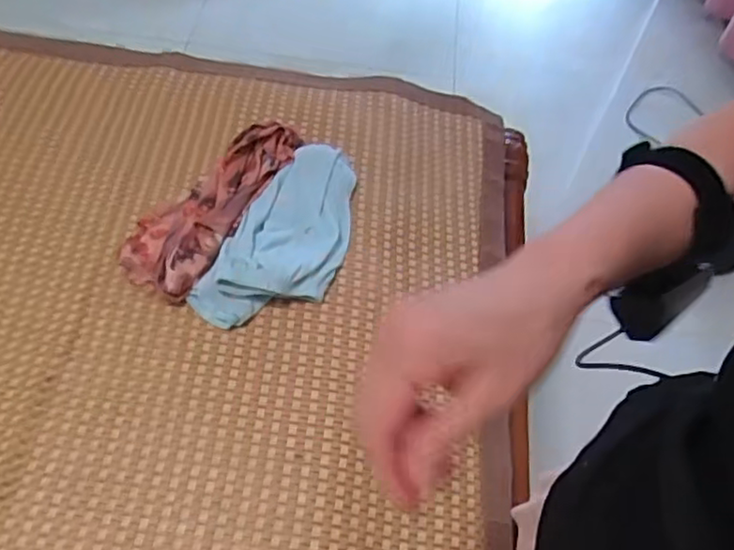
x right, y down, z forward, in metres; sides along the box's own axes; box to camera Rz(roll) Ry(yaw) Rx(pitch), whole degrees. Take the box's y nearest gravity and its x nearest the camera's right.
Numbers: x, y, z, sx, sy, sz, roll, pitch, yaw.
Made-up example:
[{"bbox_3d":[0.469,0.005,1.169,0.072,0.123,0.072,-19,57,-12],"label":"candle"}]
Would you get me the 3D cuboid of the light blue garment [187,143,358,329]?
[{"bbox_3d":[-0.089,-0.050,0.849,0.129,0.048,0.290,24,56,12],"label":"light blue garment"}]

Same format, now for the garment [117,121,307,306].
[{"bbox_3d":[-0.202,-0.102,0.862,0.118,0.069,0.287,24,56,12],"label":"garment"}]

